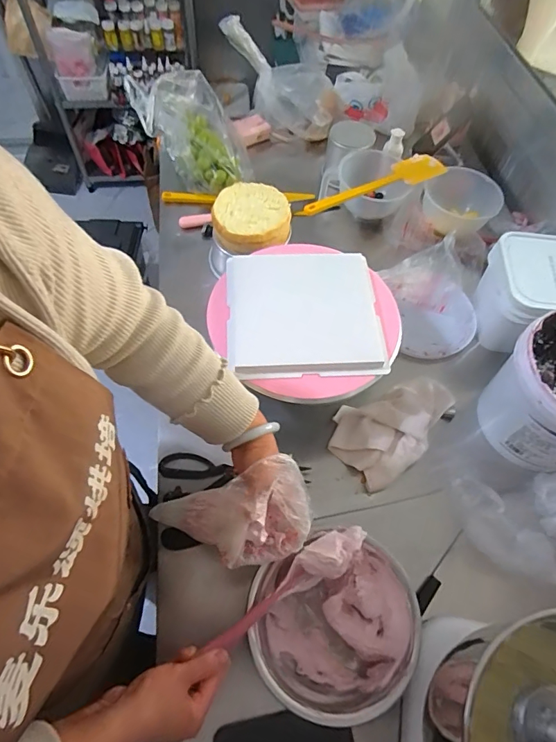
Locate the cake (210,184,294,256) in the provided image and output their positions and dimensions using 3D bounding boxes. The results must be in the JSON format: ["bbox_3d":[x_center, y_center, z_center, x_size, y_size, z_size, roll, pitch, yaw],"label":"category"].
[{"bbox_3d":[-0.047,-0.269,0.805,0.140,0.049,0.142,1,59,-2],"label":"cake"}]

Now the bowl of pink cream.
[{"bbox_3d":[0.068,0.313,0.553,0.184,0.086,0.183,1,59,-2],"label":"bowl of pink cream"}]

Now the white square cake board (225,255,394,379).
[{"bbox_3d":[0.038,-0.093,0.687,0.227,0.013,0.228,-2,59,-4],"label":"white square cake board"}]

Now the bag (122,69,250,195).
[{"bbox_3d":[-0.188,-0.520,0.969,0.223,0.143,0.273,-12,60,-9],"label":"bag"}]

